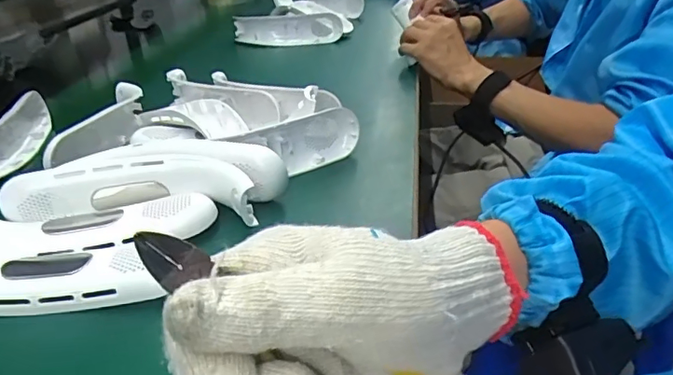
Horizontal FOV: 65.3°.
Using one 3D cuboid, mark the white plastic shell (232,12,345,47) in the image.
[{"bbox_3d":[-0.088,-0.280,0.923,0.193,0.050,0.044,1,30,3],"label":"white plastic shell"}]

